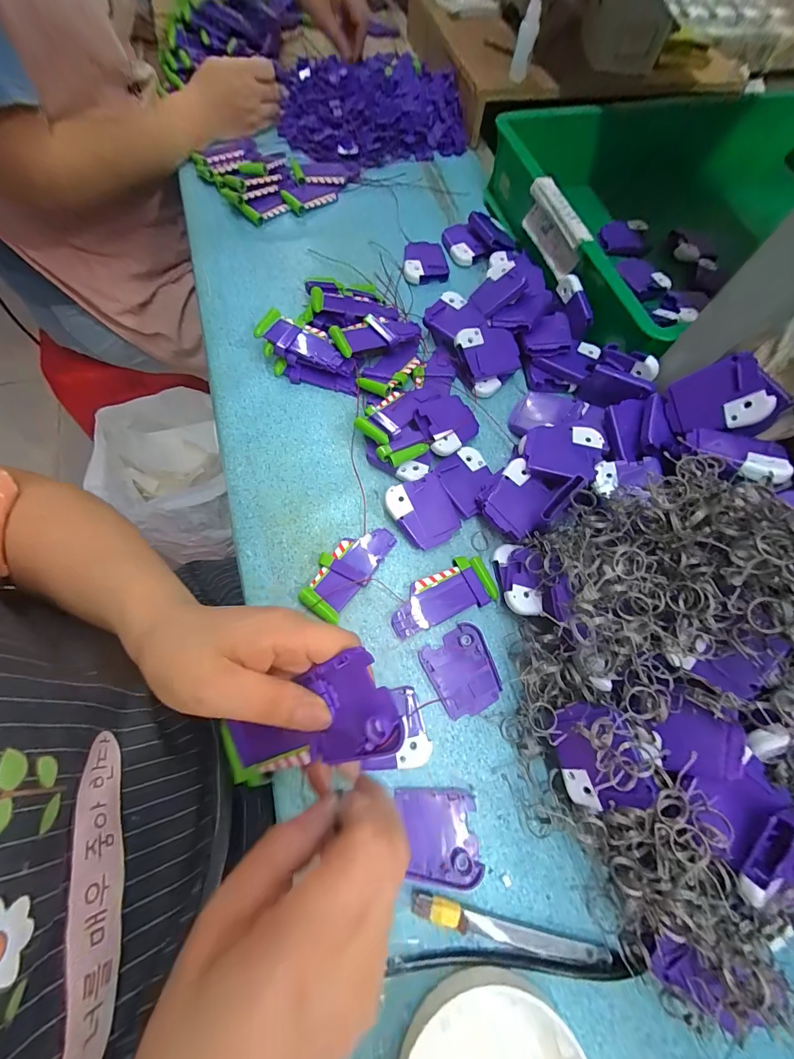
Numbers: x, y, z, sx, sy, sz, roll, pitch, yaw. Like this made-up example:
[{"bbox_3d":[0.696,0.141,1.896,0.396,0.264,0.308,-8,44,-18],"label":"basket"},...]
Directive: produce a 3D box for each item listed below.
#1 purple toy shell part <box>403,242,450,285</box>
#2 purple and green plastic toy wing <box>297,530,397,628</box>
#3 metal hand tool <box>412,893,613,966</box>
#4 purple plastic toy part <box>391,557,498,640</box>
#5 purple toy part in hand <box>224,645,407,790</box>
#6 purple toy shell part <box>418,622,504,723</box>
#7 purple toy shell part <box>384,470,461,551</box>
[{"bbox_3d":[0.034,-0.319,0.454,0.051,0.014,0.063,1,70,-2],"label":"purple toy shell part"},{"bbox_3d":[-0.040,0.031,0.319,0.040,0.012,0.088,36,72,10],"label":"purple and green plastic toy wing"},{"bbox_3d":[0.071,0.251,0.238,0.125,0.011,0.013,15,70,3],"label":"metal hand tool"},{"bbox_3d":[0.036,0.054,0.315,0.089,0.010,0.040,-21,72,-10],"label":"purple plastic toy part"},{"bbox_3d":[-0.050,0.108,0.210,0.118,0.013,0.049,-31,71,22],"label":"purple toy part in hand"},{"bbox_3d":[0.052,0.110,0.298,0.052,0.005,0.060,-25,73,-11],"label":"purple toy shell part"},{"bbox_3d":[0.023,-0.014,0.335,0.051,0.013,0.060,-24,86,-8],"label":"purple toy shell part"}]

